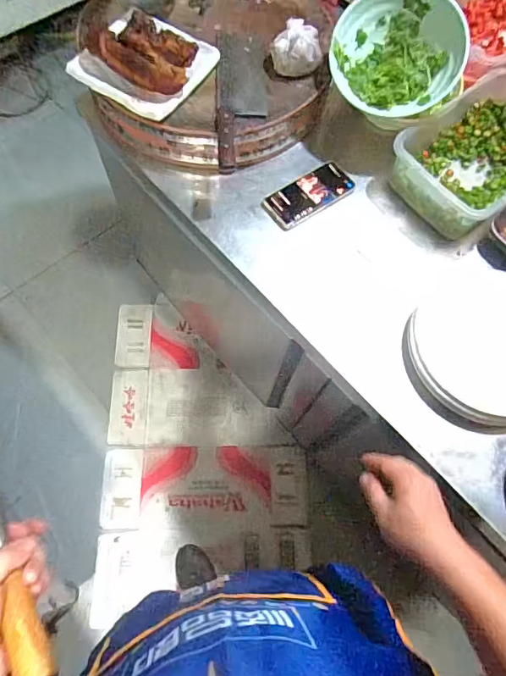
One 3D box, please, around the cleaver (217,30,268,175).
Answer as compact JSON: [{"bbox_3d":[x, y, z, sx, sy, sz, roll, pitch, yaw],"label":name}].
[{"bbox_3d":[-0.019,-0.423,0.816,0.084,0.030,0.321,-1,68,-1],"label":"cleaver"}]

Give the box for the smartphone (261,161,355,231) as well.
[{"bbox_3d":[0.102,-0.259,0.856,0.165,0.013,0.080,-35,72,-13],"label":"smartphone"}]

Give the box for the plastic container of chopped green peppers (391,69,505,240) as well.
[{"bbox_3d":[0.410,-0.332,0.835,0.310,0.090,0.207,-37,73,-14],"label":"plastic container of chopped green peppers"}]

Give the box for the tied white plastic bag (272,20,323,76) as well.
[{"bbox_3d":[0.075,-0.512,0.833,0.082,0.059,0.086,-2,68,-1],"label":"tied white plastic bag"}]

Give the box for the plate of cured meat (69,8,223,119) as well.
[{"bbox_3d":[-0.187,-0.482,0.791,0.191,0.107,0.176,29,71,11],"label":"plate of cured meat"}]

